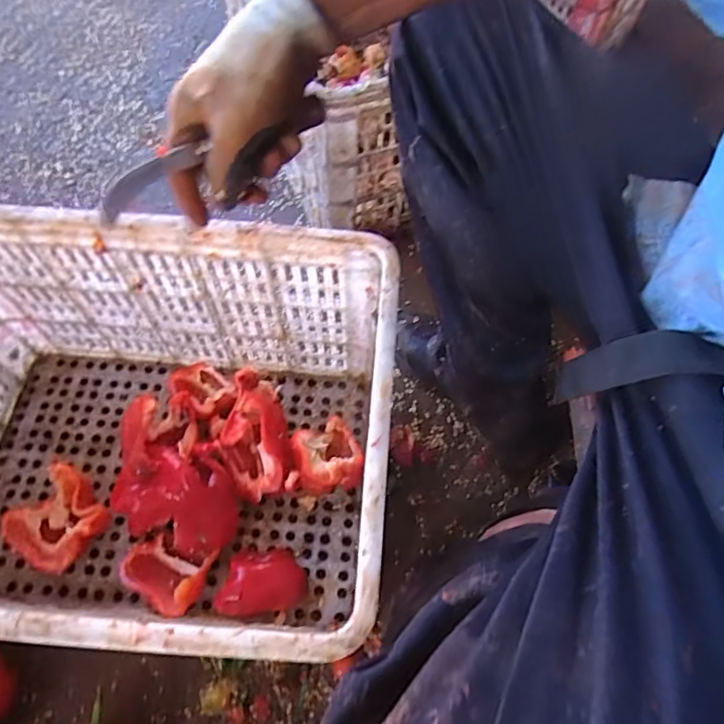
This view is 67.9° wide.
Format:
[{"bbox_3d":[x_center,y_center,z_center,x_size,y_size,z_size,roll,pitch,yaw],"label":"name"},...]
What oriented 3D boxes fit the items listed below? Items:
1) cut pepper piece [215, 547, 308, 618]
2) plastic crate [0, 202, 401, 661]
[{"bbox_3d":[-0.104,0.226,0.559,0.087,0.038,0.062,-6,62,-4],"label":"cut pepper piece"},{"bbox_3d":[-0.225,0.068,0.521,0.459,0.267,0.348,5,62,1],"label":"plastic crate"}]

